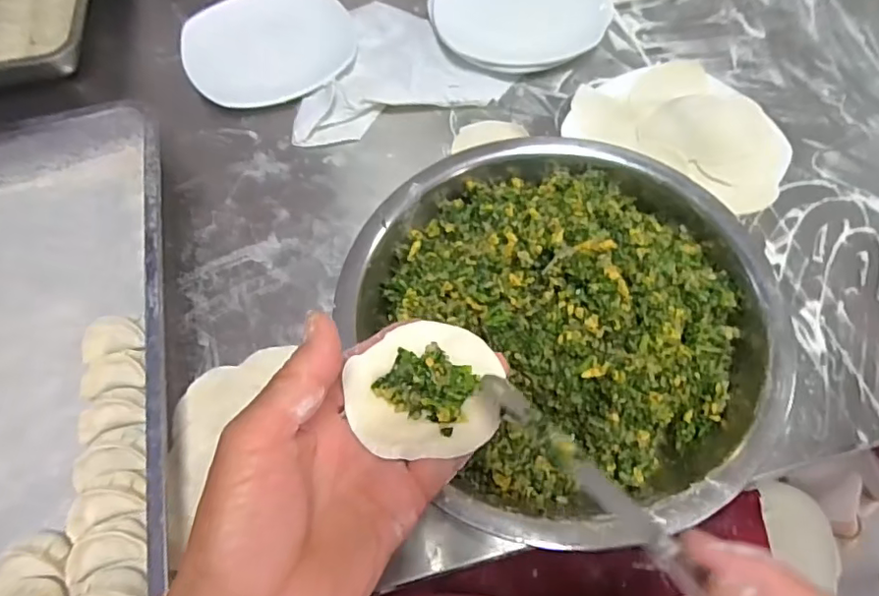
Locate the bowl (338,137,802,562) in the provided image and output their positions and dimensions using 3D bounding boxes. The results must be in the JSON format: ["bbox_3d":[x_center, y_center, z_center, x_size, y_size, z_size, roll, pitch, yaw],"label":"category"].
[{"bbox_3d":[0.087,0.013,0.398,0.260,0.105,0.281,-1,62,2],"label":"bowl"}]

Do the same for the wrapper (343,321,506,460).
[{"bbox_3d":[-0.007,0.040,0.262,0.069,0.015,0.064,6,62,6],"label":"wrapper"}]

